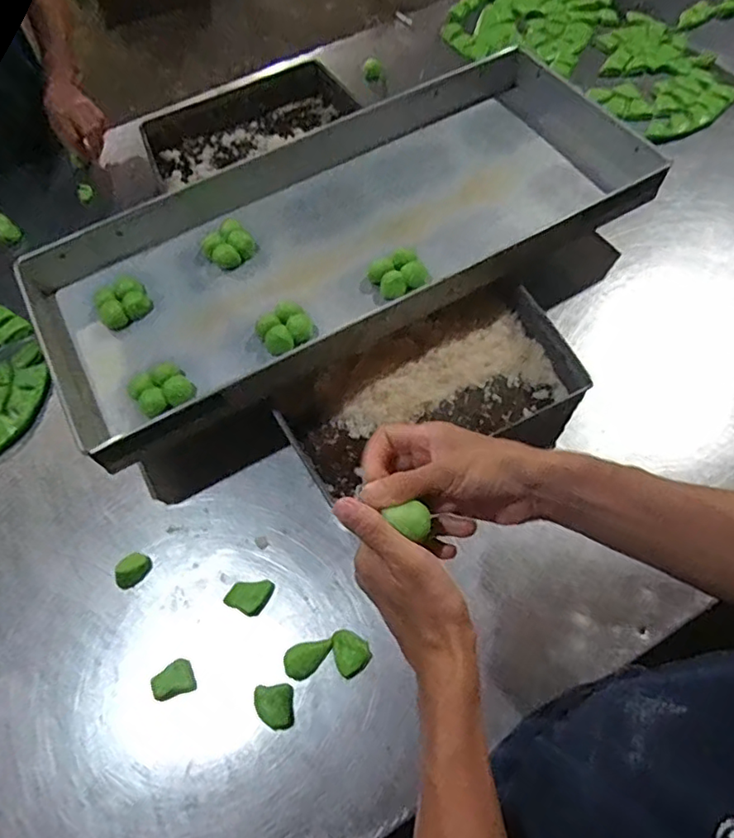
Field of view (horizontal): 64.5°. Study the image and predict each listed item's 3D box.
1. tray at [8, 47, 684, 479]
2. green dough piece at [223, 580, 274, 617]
[{"bbox_3d":[-0.045,-0.283,0.834,0.853,0.060,0.398,-28,66,-11],"label":"tray"},{"bbox_3d":[-0.135,0.201,0.669,0.046,0.012,0.042,22,67,13],"label":"green dough piece"}]

